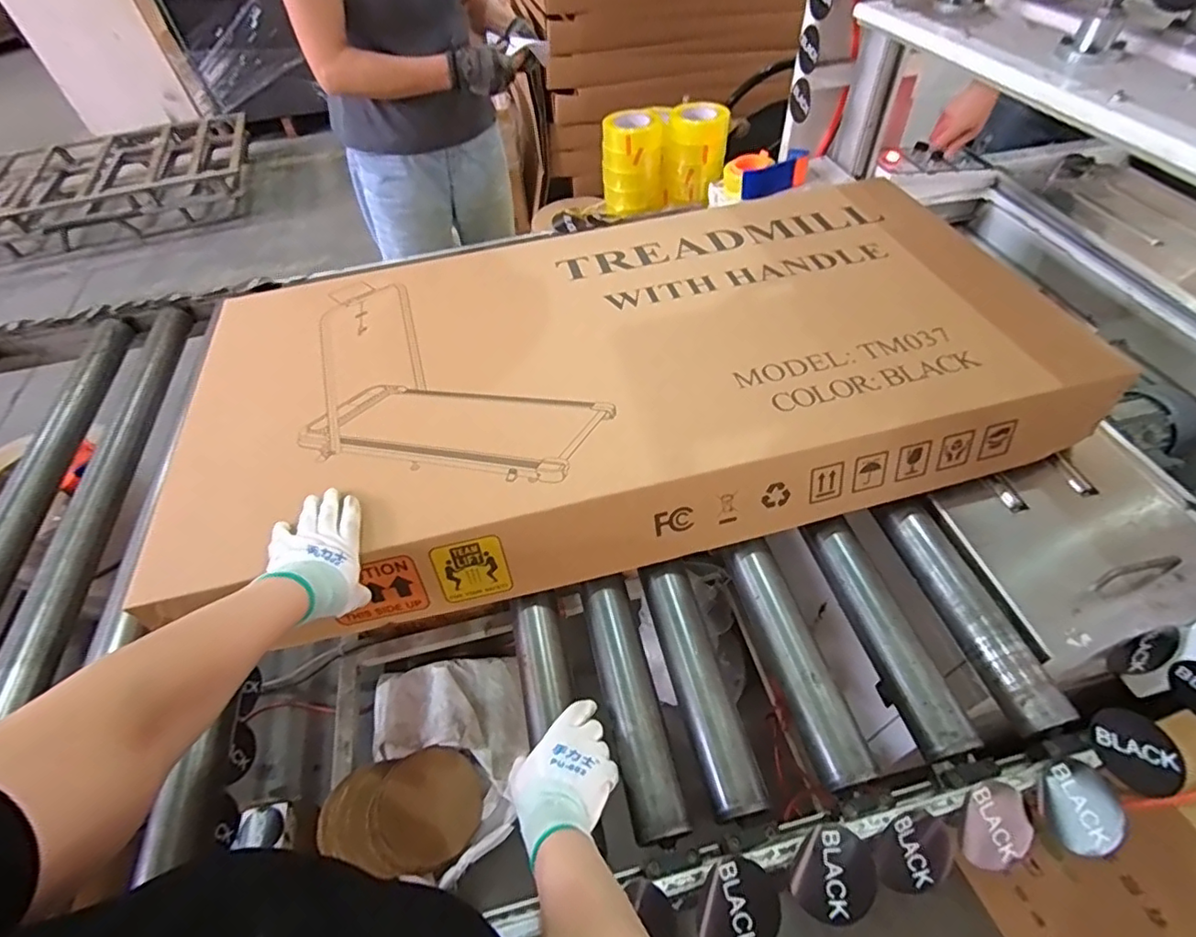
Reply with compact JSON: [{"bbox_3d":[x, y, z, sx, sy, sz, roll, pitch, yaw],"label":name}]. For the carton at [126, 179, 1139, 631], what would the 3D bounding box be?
[{"bbox_3d":[-0.007,-0.142,0.816,1.226,0.103,0.588,-14,51,-7],"label":"carton"}]

